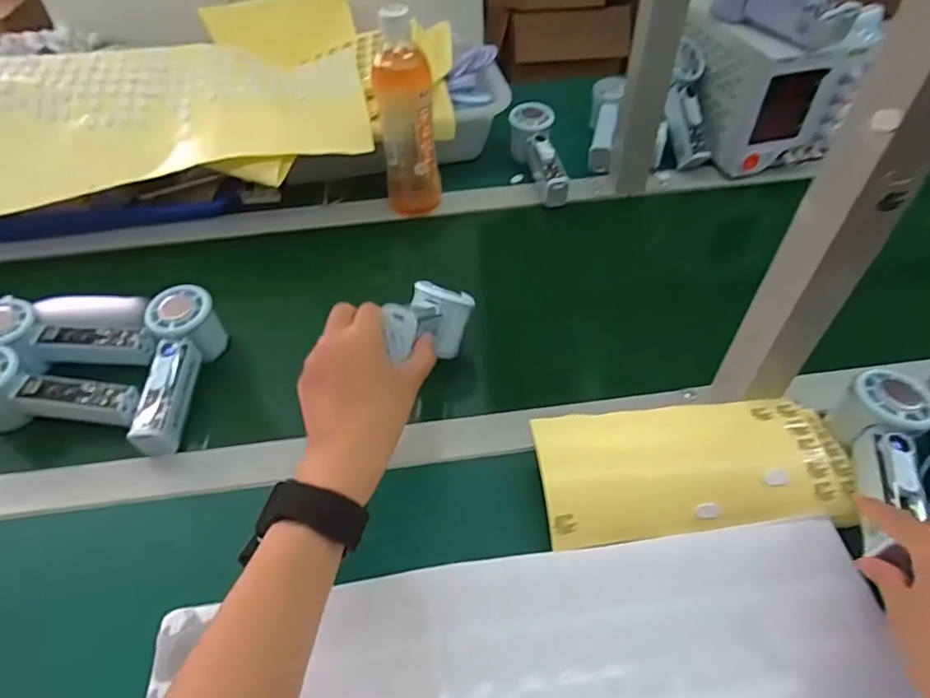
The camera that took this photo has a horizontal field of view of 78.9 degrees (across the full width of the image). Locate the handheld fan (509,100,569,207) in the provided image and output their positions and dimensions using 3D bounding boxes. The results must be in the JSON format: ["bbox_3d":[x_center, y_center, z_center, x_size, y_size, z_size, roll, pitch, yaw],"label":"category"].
[{"bbox_3d":[0.097,-0.244,0.717,0.054,0.056,0.156,-12,67,-7],"label":"handheld fan"}]

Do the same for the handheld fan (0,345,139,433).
[{"bbox_3d":[-0.365,0.041,0.494,0.156,0.039,0.061,9,48,-7],"label":"handheld fan"}]

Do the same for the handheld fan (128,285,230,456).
[{"bbox_3d":[-0.262,0.020,0.521,0.055,0.063,0.158,-2,61,1],"label":"handheld fan"}]

